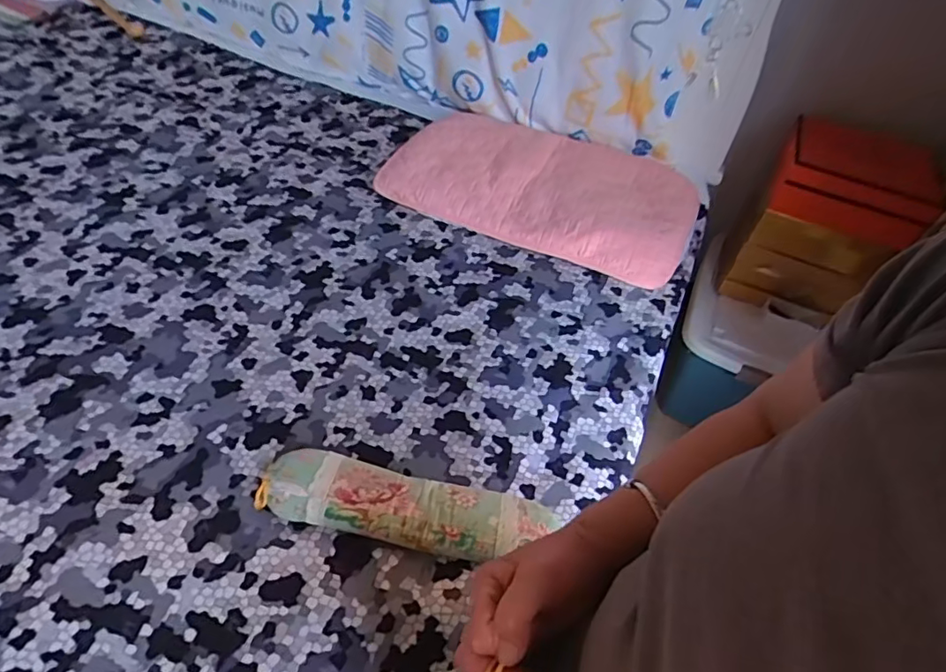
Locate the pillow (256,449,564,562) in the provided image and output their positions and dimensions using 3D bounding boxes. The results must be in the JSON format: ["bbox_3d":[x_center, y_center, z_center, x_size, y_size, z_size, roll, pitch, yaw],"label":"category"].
[{"bbox_3d":[-0.082,0.218,0.707,0.352,0.063,0.086,12,48,3],"label":"pillow"}]

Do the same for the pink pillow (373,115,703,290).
[{"bbox_3d":[0.192,-0.384,1.358,0.686,0.082,0.514,20,46,14],"label":"pink pillow"}]

